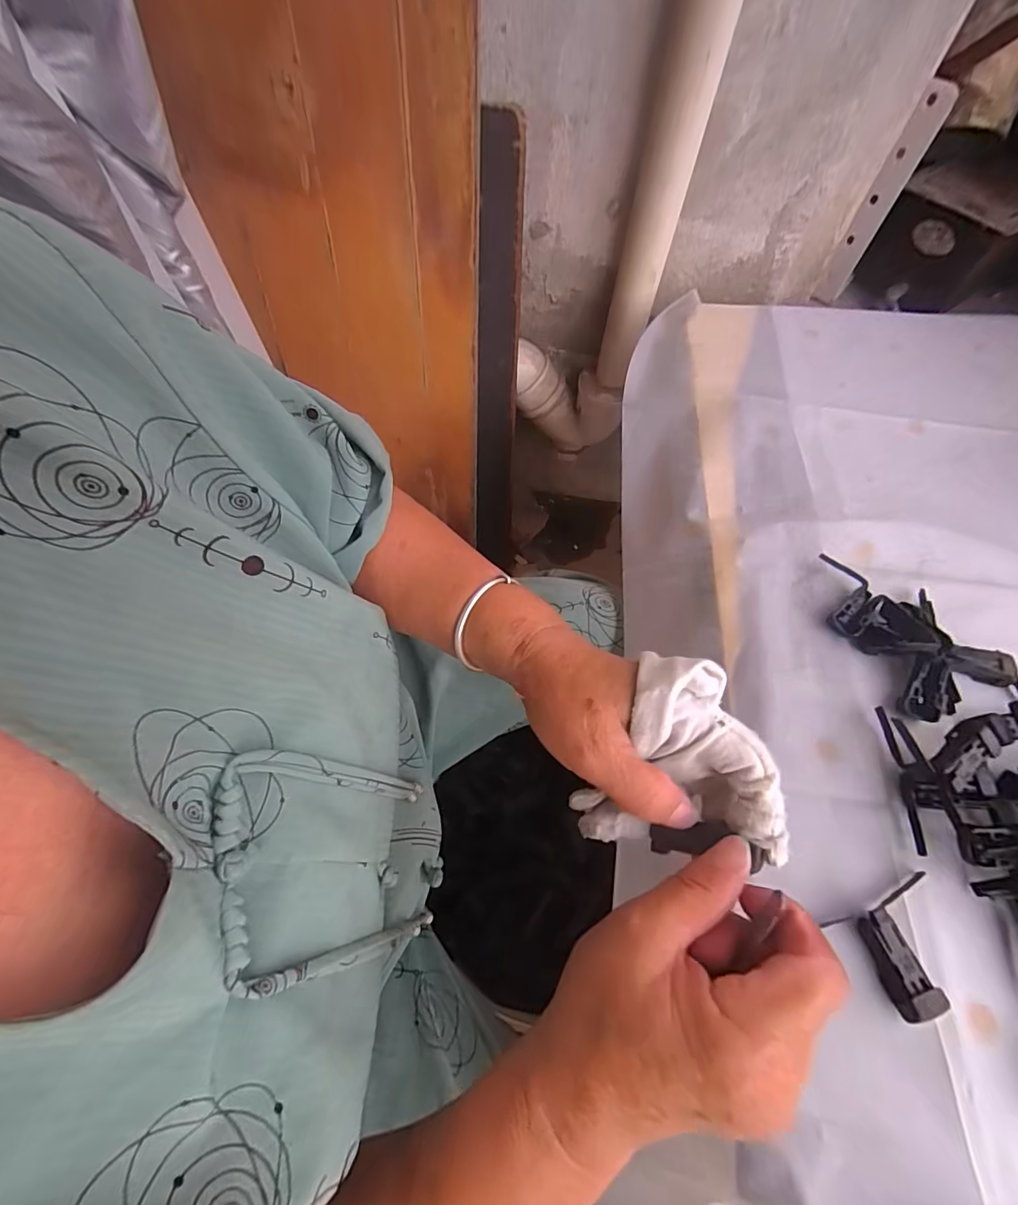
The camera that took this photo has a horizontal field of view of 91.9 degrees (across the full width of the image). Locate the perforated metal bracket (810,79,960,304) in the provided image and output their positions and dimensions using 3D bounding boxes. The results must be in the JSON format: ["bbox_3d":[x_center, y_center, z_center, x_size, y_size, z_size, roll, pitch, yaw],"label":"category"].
[{"bbox_3d":[0.392,-0.422,0.533,0.053,0.207,0.007,-17,69,-7],"label":"perforated metal bracket"}]

